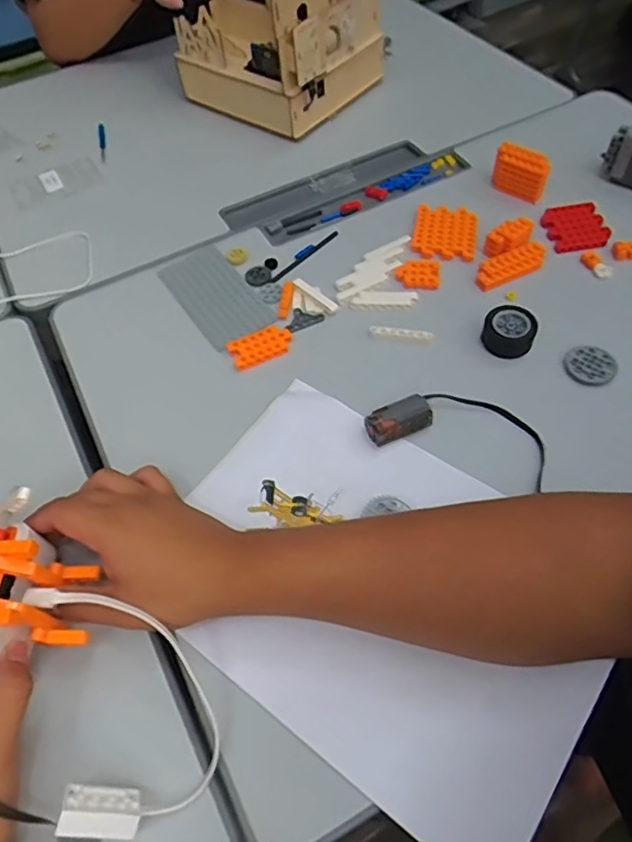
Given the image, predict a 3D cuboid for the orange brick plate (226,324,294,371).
[{"bbox_3d":[-0.048,-0.067,0.514,0.055,0.008,0.033,-21,57,-10],"label":"orange brick plate"}]

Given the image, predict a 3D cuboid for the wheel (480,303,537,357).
[{"bbox_3d":[0.164,-0.078,0.501,0.041,0.026,0.038,-2,56,3],"label":"wheel"}]

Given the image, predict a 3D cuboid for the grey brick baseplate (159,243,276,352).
[{"bbox_3d":[-0.094,-0.120,0.558,0.065,0.007,0.123,-34,64,-13],"label":"grey brick baseplate"}]

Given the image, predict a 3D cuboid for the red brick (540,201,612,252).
[{"bbox_3d":[0.254,-0.190,0.576,0.059,0.007,0.063,-11,56,-3],"label":"red brick"}]

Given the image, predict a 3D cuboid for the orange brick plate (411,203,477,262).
[{"bbox_3d":[0.128,-0.188,0.582,0.060,0.011,0.073,6,57,8],"label":"orange brick plate"}]

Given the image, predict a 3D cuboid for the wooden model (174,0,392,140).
[{"bbox_3d":[-0.049,-0.480,0.711,0.193,0.152,0.181,30,63,22],"label":"wooden model"}]

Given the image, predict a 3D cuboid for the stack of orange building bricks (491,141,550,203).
[{"bbox_3d":[0.209,-0.256,0.602,0.020,0.047,0.055,-38,61,-20],"label":"stack of orange building bricks"}]

